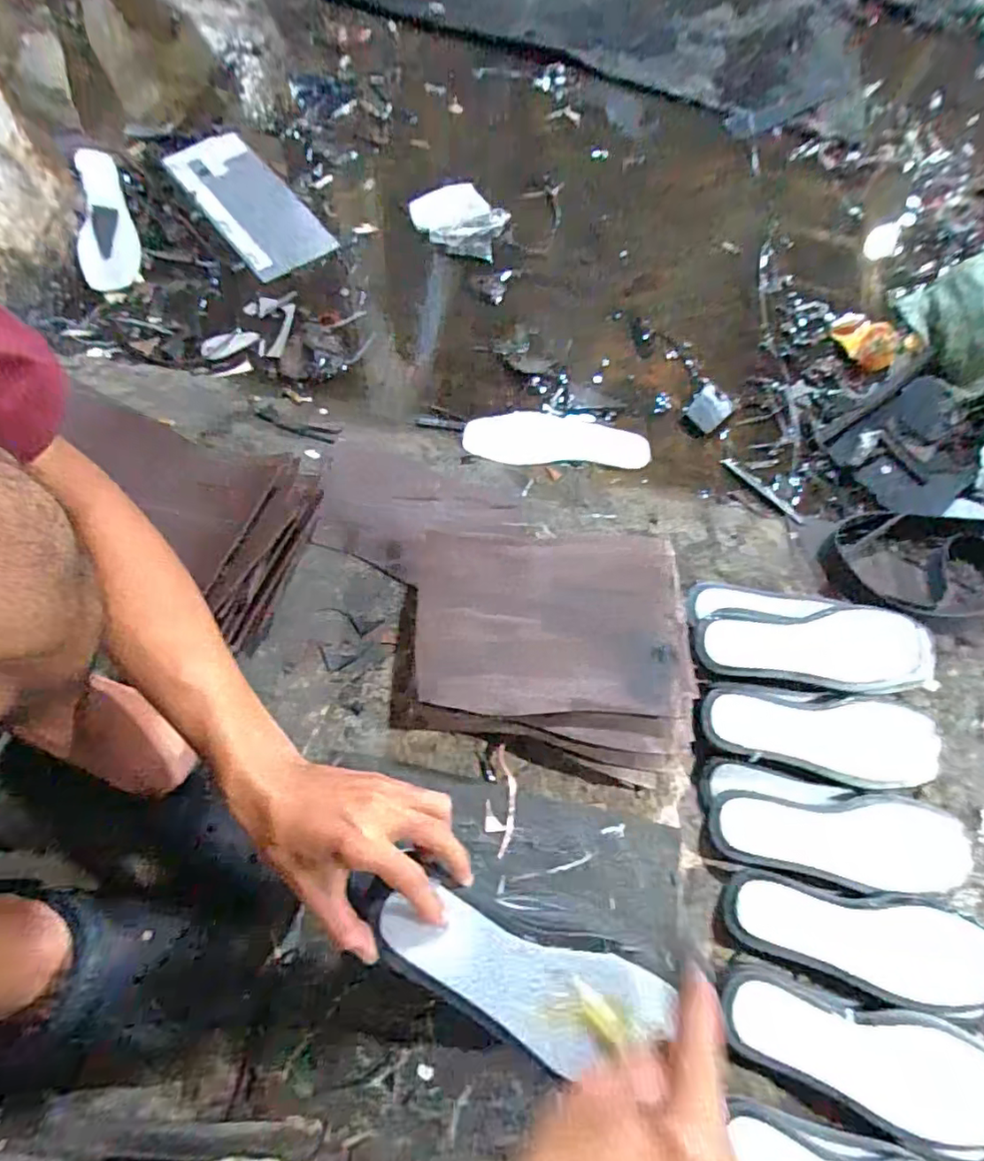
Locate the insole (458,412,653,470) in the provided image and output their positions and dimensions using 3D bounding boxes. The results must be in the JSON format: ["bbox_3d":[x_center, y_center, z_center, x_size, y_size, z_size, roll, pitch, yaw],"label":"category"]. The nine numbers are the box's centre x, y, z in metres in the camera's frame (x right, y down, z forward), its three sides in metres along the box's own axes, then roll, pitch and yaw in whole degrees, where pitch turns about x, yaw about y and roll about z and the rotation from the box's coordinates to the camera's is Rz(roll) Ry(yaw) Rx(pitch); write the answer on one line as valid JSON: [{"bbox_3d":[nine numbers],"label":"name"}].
[{"bbox_3d":[0.086,-0.185,0.756,0.241,0.006,0.083,0,65,-9],"label":"insole"}]

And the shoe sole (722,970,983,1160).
[{"bbox_3d":[0.313,0.399,0.482,0.231,0.015,0.086,20,69,2],"label":"shoe sole"}]

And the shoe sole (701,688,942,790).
[{"bbox_3d":[0.334,0.160,0.578,0.239,0.029,0.084,5,70,-4],"label":"shoe sole"}]

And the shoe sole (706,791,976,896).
[{"bbox_3d":[0.333,0.245,0.541,0.238,0.014,0.079,5,70,-4],"label":"shoe sole"}]

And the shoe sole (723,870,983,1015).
[{"bbox_3d":[0.327,0.318,0.510,0.232,0.011,0.081,15,69,0],"label":"shoe sole"}]

